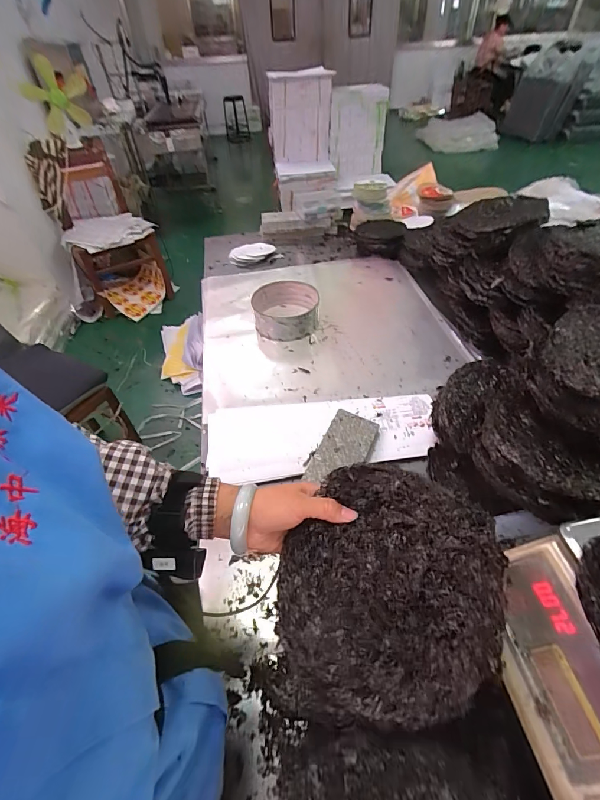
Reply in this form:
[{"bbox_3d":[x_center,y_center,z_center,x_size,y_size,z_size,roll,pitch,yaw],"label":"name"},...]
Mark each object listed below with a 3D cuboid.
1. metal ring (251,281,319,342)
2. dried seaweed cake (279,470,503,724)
[{"bbox_3d":[-0.041,-0.279,1.127,0.192,0.086,0.191,-2,46,2],"label":"metal ring"},{"bbox_3d":[0.081,0.165,0.337,0.196,0.021,0.200,0,62,6],"label":"dried seaweed cake"}]

